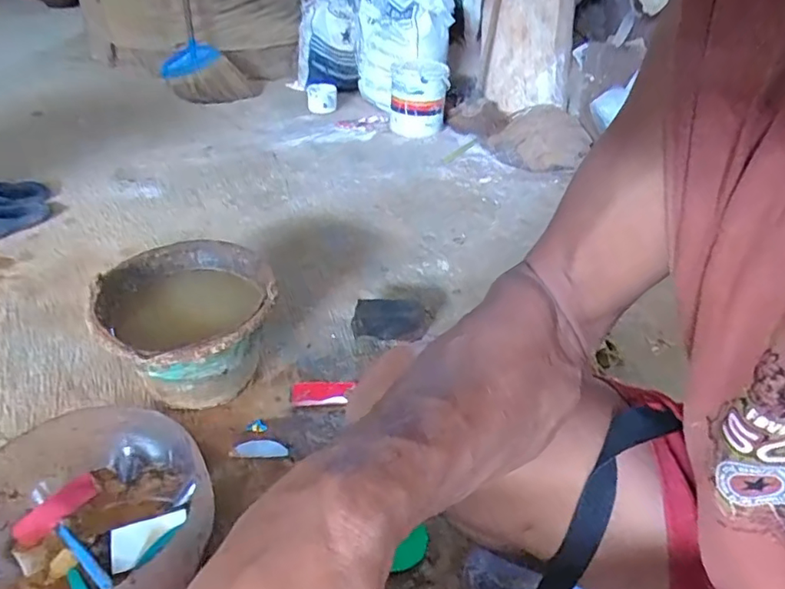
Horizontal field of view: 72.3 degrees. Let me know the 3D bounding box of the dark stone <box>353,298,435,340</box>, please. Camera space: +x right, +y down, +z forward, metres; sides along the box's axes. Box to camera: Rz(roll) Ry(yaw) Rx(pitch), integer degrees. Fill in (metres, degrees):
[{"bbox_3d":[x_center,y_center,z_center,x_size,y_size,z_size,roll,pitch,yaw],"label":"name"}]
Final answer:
[{"bbox_3d":[0.001,0.042,0.966,0.148,0.050,0.069,-5,38,-11],"label":"dark stone"}]

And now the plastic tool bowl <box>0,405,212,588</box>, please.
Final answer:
[{"bbox_3d":[-0.325,0.259,0.591,0.249,0.127,0.236,2,37,-2],"label":"plastic tool bowl"}]

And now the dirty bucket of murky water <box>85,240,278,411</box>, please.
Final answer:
[{"bbox_3d":[-0.300,0.058,0.815,0.241,0.164,0.252,-10,39,-17],"label":"dirty bucket of murky water"}]

